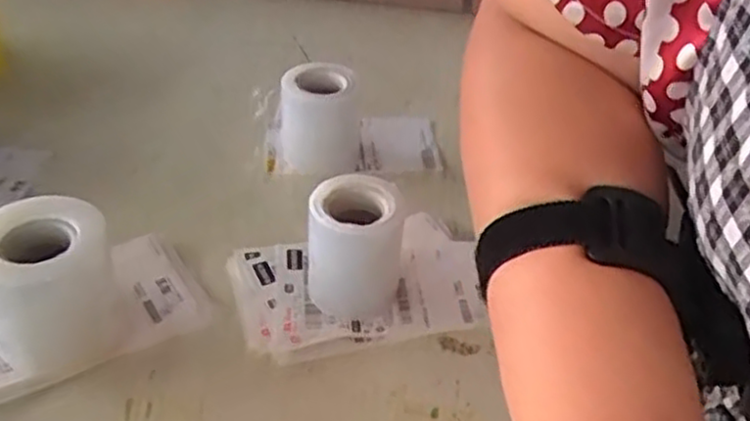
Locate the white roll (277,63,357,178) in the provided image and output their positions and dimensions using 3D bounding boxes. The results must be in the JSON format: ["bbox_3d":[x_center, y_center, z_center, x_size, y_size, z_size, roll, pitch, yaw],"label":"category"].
[{"bbox_3d":[-0.038,-0.065,0.545,0.057,0.068,0.044,8,36,4],"label":"white roll"}]

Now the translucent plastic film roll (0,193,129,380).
[{"bbox_3d":[-0.168,0.040,0.391,0.070,0.075,0.064,-18,42,-28],"label":"translucent plastic film roll"}]

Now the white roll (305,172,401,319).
[{"bbox_3d":[-0.012,0.020,0.426,0.051,0.068,0.047,2,39,-2],"label":"white roll"}]

